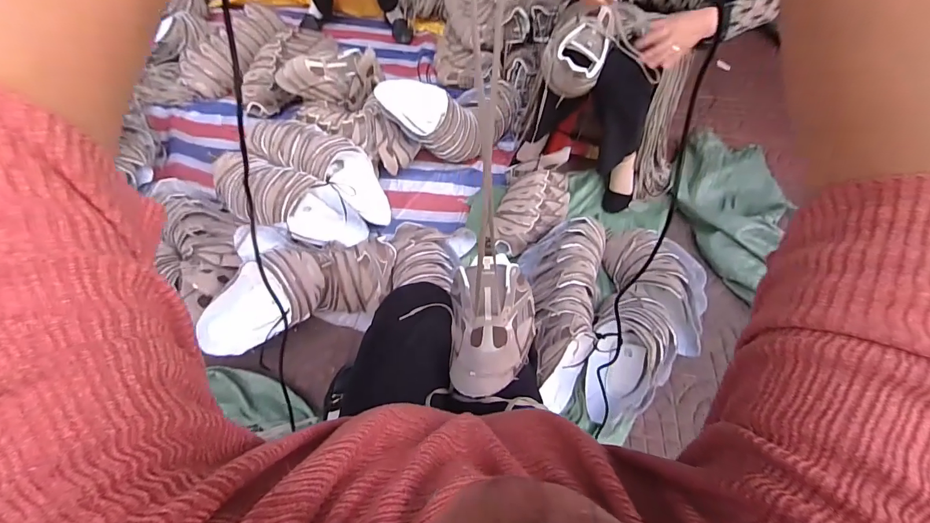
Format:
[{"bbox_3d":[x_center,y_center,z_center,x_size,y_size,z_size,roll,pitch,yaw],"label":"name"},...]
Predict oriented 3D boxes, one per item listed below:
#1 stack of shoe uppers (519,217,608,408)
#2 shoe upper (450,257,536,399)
[{"bbox_3d":[0.242,0.094,1.044,0.198,0.112,0.510,13,56,5],"label":"stack of shoe uppers"},{"bbox_3d":[0.054,0.094,0.693,0.144,0.071,0.261,1,56,-3],"label":"shoe upper"}]

